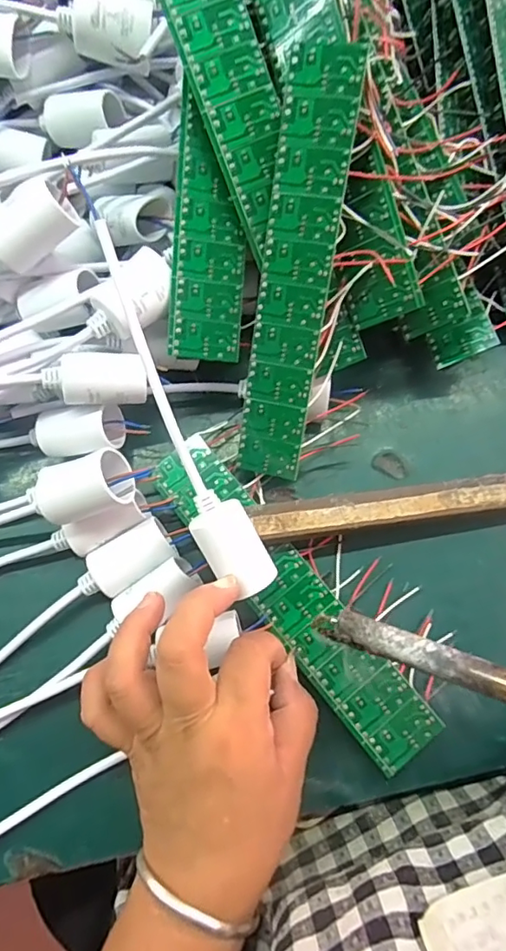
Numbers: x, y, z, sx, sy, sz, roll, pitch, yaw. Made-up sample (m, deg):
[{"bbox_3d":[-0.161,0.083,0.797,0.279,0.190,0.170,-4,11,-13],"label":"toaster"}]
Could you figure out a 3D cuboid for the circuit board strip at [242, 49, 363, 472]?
[{"bbox_3d":[0.020,-0.097,0.271,0.035,0.004,0.203,12,109,12],"label":"circuit board strip"}]

